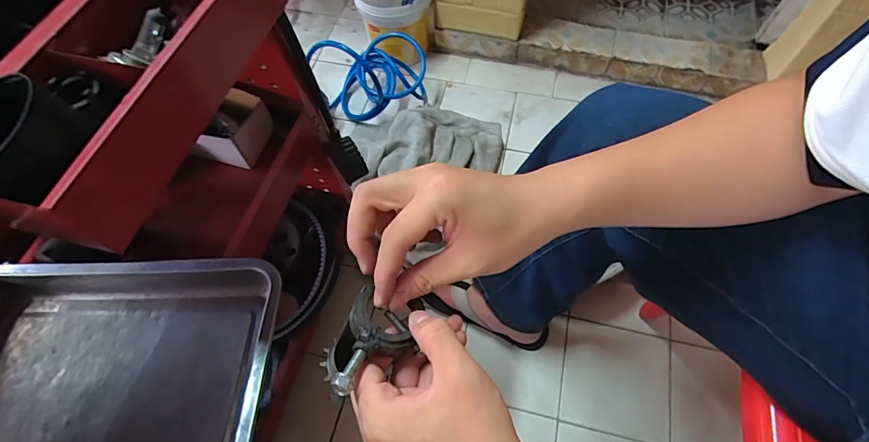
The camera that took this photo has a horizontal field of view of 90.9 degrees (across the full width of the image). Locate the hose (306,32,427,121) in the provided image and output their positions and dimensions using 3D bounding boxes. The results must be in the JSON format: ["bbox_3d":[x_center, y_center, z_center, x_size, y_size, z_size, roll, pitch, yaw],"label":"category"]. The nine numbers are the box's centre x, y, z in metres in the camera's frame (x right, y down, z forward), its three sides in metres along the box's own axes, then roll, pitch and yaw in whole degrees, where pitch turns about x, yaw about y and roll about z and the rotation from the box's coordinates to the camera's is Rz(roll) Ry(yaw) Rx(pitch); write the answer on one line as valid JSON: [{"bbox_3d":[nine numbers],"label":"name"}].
[{"bbox_3d":[-0.147,-0.376,1.054,0.281,0.240,0.179,-27,64,-13],"label":"hose"}]

